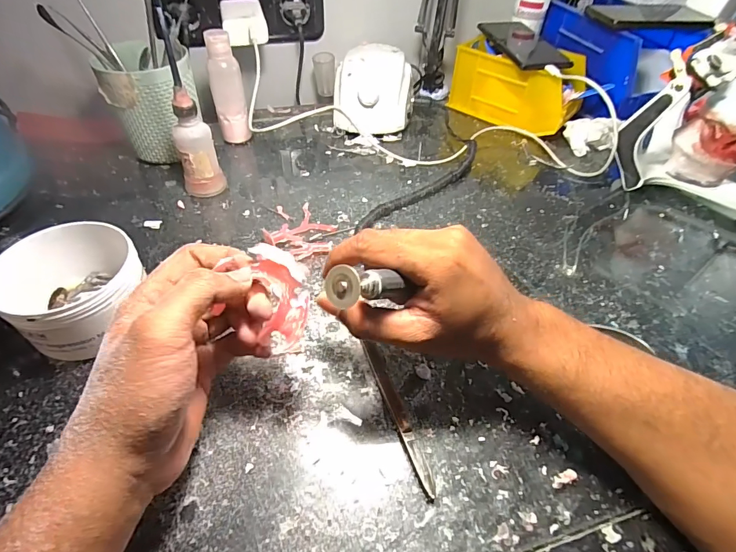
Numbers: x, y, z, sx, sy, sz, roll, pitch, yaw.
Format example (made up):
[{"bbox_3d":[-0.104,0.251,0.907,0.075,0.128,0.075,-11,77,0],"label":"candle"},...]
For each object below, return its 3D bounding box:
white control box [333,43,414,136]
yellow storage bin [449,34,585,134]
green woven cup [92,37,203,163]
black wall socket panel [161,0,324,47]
[{"bbox_3d":[0.010,-0.257,0.561,0.106,0.080,0.131,5,47,1],"label":"white control box"},{"bbox_3d":[0.217,-0.275,0.584,0.170,0.087,0.105,36,55,26],"label":"yellow storage bin"},{"bbox_3d":[-0.244,-0.196,0.461,0.092,0.124,0.080,11,48,7],"label":"green woven cup"},{"bbox_3d":[-0.164,-0.344,0.532,0.217,0.090,0.047,-8,48,-11],"label":"black wall socket panel"}]

